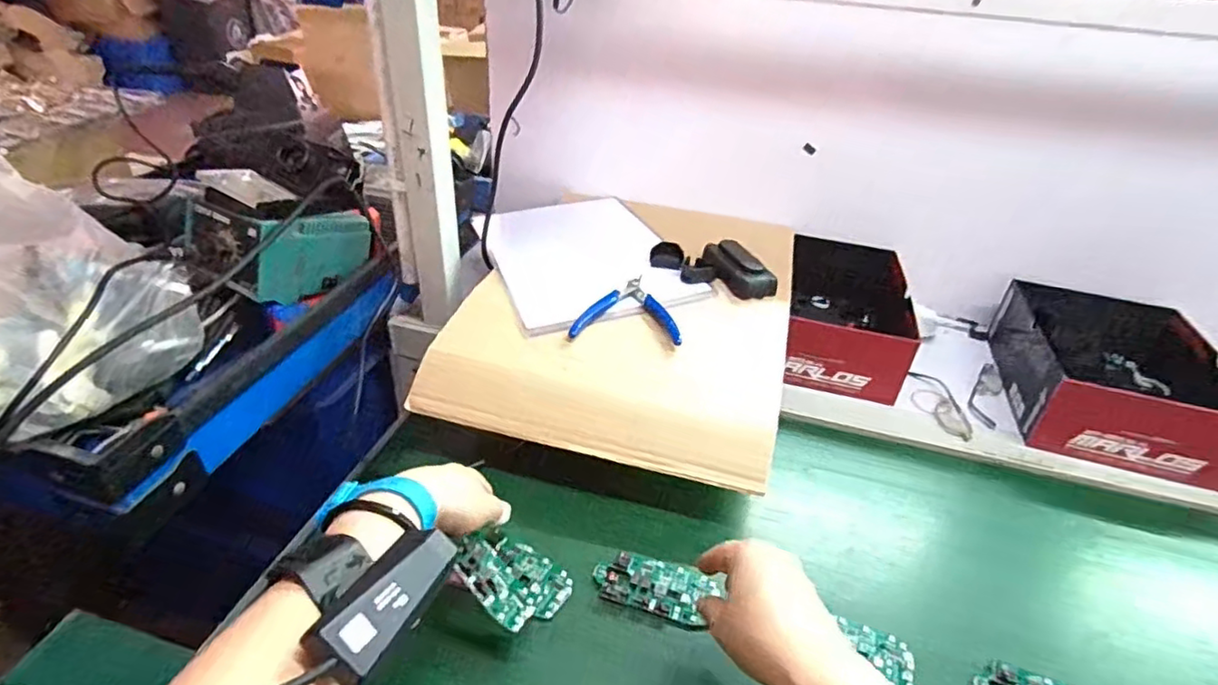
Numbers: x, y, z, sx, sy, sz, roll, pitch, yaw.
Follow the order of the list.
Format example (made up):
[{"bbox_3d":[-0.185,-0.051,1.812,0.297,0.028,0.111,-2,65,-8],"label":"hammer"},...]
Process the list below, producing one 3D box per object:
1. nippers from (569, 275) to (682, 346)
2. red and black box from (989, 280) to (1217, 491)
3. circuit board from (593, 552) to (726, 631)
[{"bbox_3d":[0.015,-0.035,0.644,0.108,0.016,0.102,1,34,-2],"label":"nippers"},{"bbox_3d":[0.567,0.033,0.699,0.191,0.083,0.245,13,36,14],"label":"red and black box"},{"bbox_3d":[0.037,0.192,0.492,0.094,0.009,0.051,13,36,14],"label":"circuit board"}]

